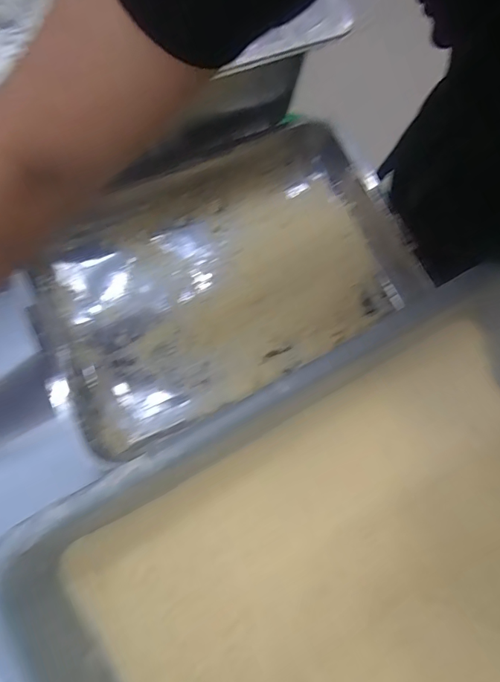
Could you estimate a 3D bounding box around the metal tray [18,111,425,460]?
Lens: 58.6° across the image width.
[{"bbox_3d":[-0.026,-0.077,0.473,0.387,0.045,0.252,-29,74,-11],"label":"metal tray"}]

